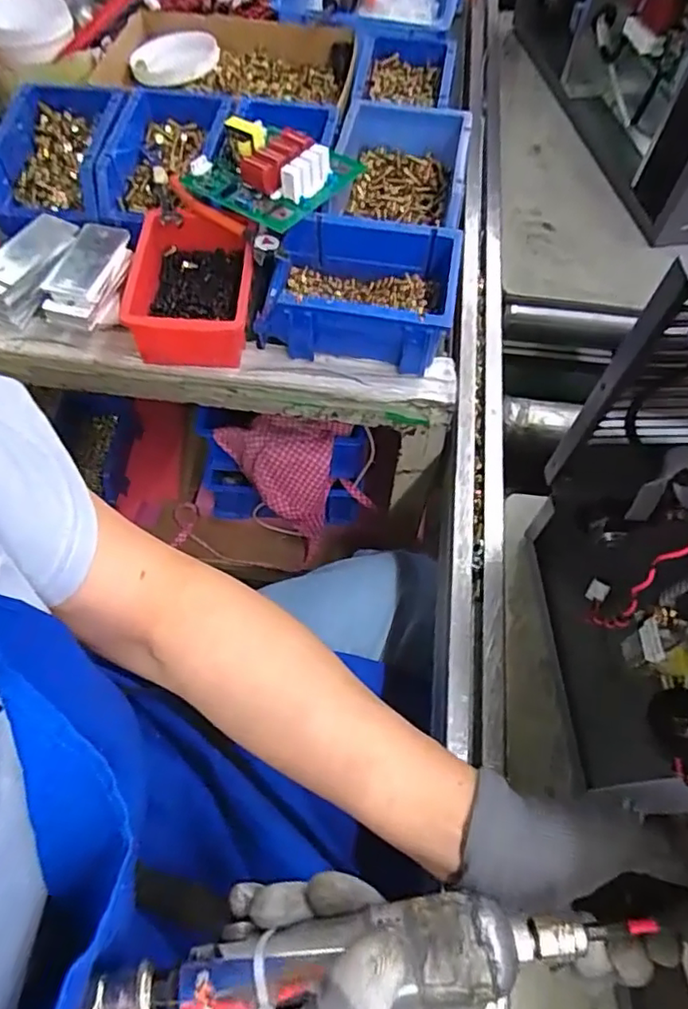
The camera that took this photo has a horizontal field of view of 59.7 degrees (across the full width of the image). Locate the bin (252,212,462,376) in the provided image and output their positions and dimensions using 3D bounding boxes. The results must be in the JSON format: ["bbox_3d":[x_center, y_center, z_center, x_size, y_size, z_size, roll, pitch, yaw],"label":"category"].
[{"bbox_3d":[0.011,-0.174,0.508,0.154,0.078,0.097,9,62,4],"label":"bin"}]

